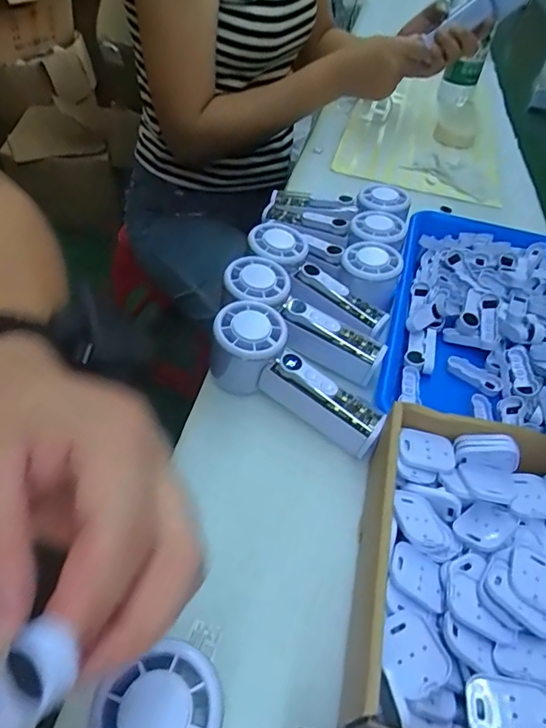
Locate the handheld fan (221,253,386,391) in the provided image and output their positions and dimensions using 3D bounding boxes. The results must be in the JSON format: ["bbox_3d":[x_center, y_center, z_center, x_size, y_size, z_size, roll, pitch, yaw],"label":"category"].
[{"bbox_3d":[0.024,-0.039,0.415,0.156,0.042,0.055,39,52,2],"label":"handheld fan"}]

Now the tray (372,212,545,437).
[{"bbox_3d":[0.251,-0.045,0.476,0.258,0.050,0.315,15,48,7],"label":"tray"}]

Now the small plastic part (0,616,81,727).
[{"bbox_3d":[-0.069,0.091,0.128,0.017,0.055,0.010,42,14,28],"label":"small plastic part"}]

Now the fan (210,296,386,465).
[{"bbox_3d":[0.017,0.009,0.379,0.153,0.061,0.057,28,51,18],"label":"fan"}]

